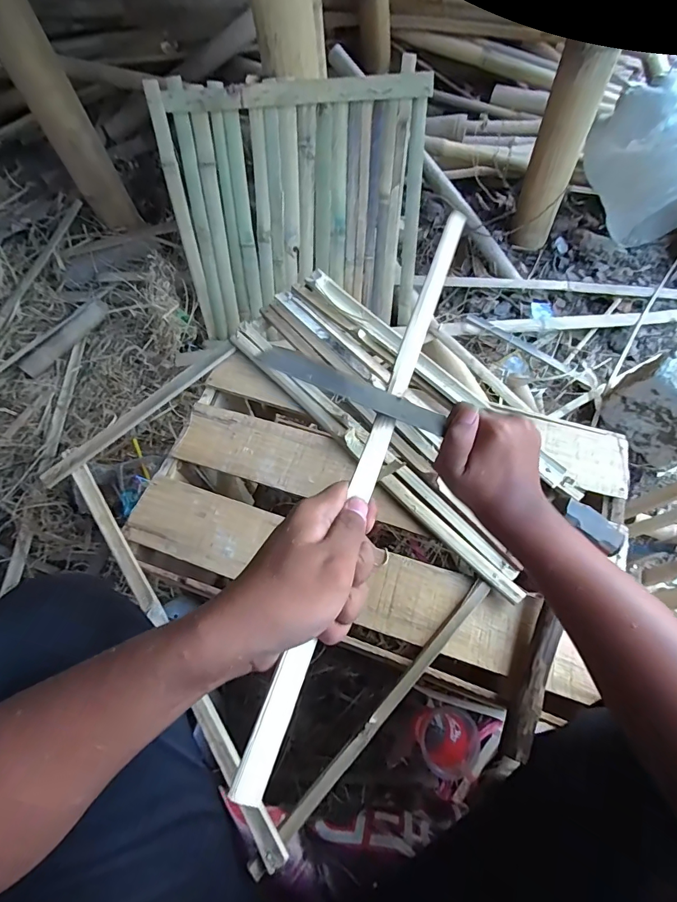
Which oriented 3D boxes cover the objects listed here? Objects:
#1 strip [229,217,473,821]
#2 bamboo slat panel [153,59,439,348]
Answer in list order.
[{"bbox_3d":[0.040,-0.030,0.342,0.018,0.011,0.523,19,63,8],"label":"strip"},{"bbox_3d":[-0.087,-0.474,0.857,0.470,0.431,0.024,-1,35,3],"label":"bamboo slat panel"}]

